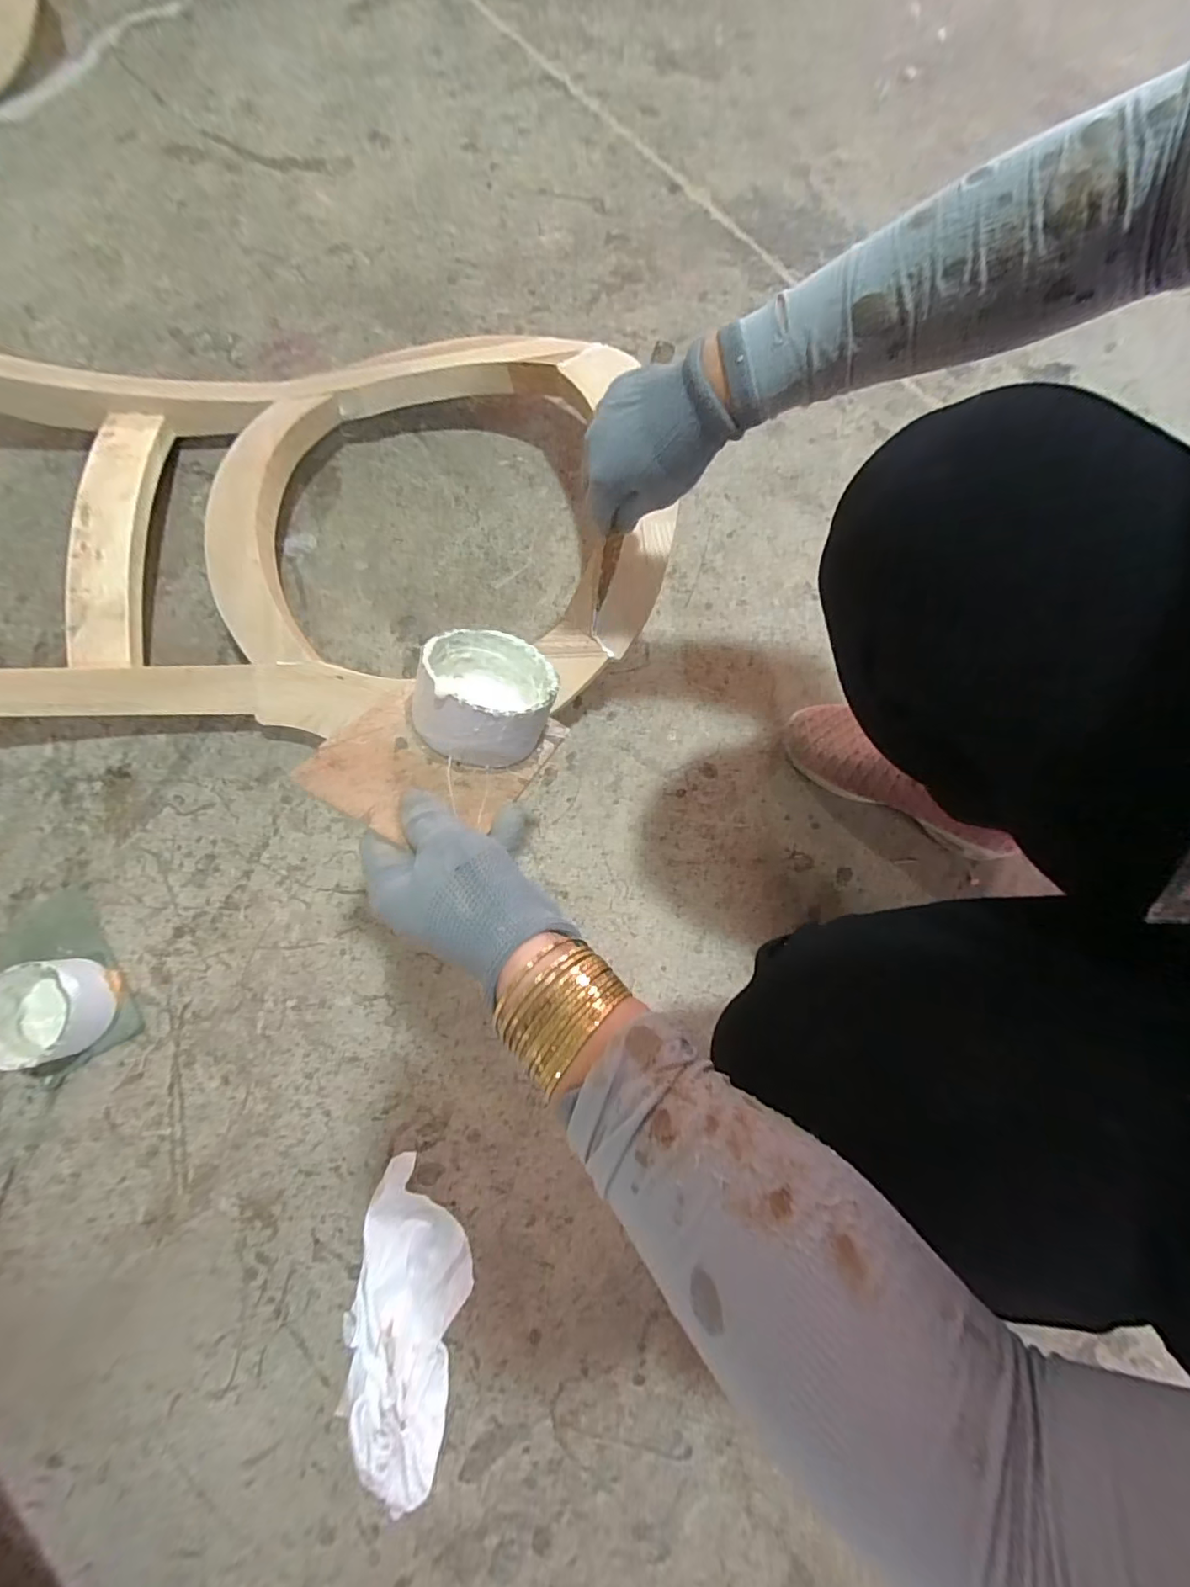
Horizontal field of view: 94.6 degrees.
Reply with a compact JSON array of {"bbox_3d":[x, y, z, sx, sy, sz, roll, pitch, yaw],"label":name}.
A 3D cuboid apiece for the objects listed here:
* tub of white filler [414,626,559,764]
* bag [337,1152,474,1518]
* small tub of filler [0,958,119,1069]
[{"bbox_3d":[-0.072,-0.062,0.356,0.084,0.050,0.087,2,49,-22],"label":"tub of white filler"},{"bbox_3d":[-0.152,0.411,0.428,0.087,0.058,0.197,8,78,2],"label":"bag"},{"bbox_3d":[-0.476,0.189,0.481,0.090,0.049,0.081,-10,78,-2],"label":"small tub of filler"}]

